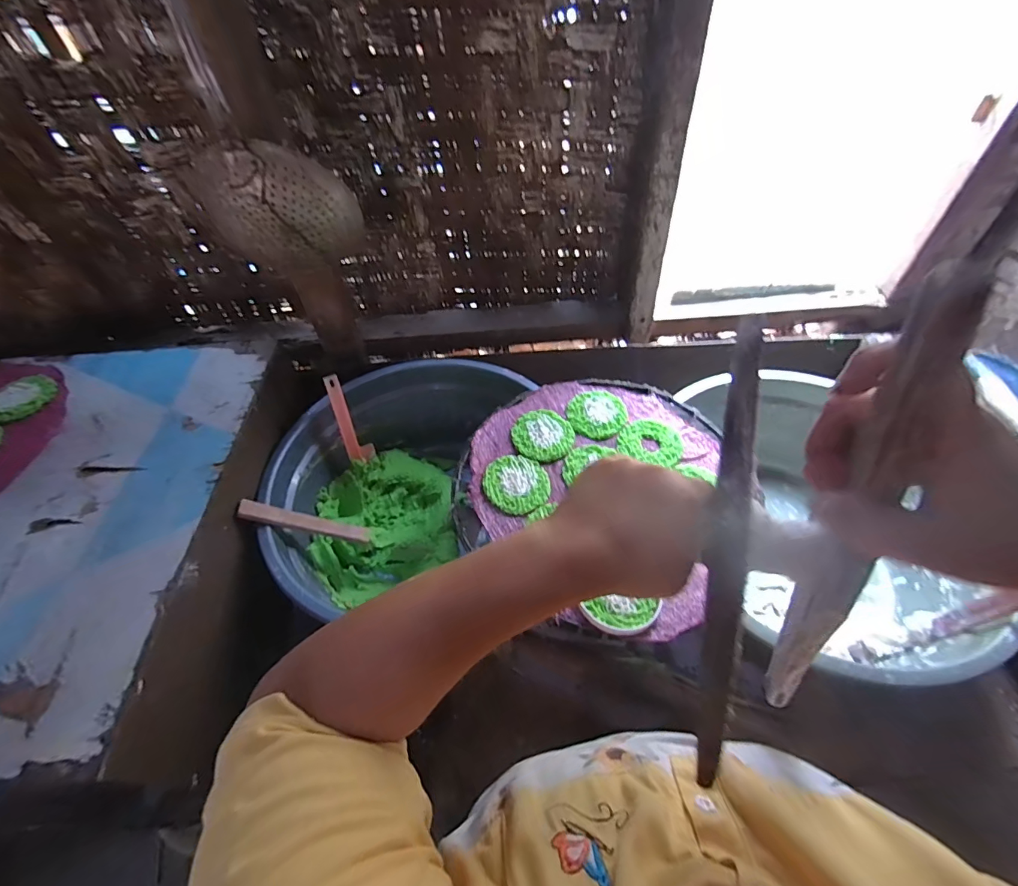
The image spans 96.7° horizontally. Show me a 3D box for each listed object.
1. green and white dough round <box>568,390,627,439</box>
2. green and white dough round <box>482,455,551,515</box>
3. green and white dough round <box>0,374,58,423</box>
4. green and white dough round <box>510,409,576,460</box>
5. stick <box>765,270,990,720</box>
[{"bbox_3d":[0.123,-0.043,0.626,0.080,0.006,0.077,-2,51,2],"label":"green and white dough round"},{"bbox_3d":[0.010,0.050,0.557,0.079,0.009,0.080,-2,51,2],"label":"green and white dough round"},{"bbox_3d":[-0.654,-0.061,0.608,0.077,0.008,0.078,-2,51,2],"label":"green and white dough round"},{"bbox_3d":[0.046,-0.011,0.603,0.079,0.009,0.079,-2,51,2],"label":"green and white dough round"},{"bbox_3d":[0.168,0.068,0.231,0.018,0.308,0.025,-20,37,-12],"label":"stick"}]

